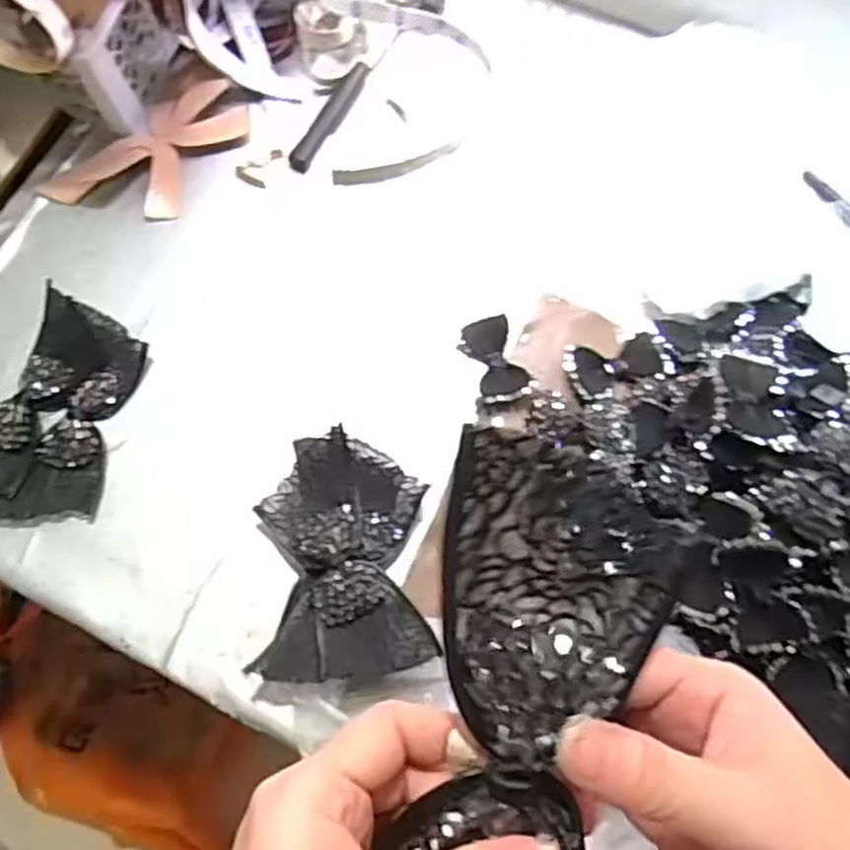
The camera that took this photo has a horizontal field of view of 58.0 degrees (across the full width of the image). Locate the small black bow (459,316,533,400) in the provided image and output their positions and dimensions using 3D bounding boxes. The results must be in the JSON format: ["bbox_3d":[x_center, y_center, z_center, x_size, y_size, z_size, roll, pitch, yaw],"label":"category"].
[{"bbox_3d":[0.064,-0.058,0.699,0.045,0.022,0.082,-18,72,-5],"label":"small black bow"}]

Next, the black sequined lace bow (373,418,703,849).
[{"bbox_3d":[0.036,0.097,0.241,0.082,0.034,0.192,4,96,3],"label":"black sequined lace bow"}]

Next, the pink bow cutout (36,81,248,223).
[{"bbox_3d":[-0.274,-0.275,0.774,0.116,0.025,0.202,42,77,14],"label":"pink bow cutout"}]

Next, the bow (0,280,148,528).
[{"bbox_3d":[-0.337,-0.009,0.695,0.151,0.022,0.203,26,74,10],"label":"bow"}]

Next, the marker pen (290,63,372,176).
[{"bbox_3d":[-0.100,-0.322,0.796,0.027,0.013,0.139,25,73,9],"label":"marker pen"}]

